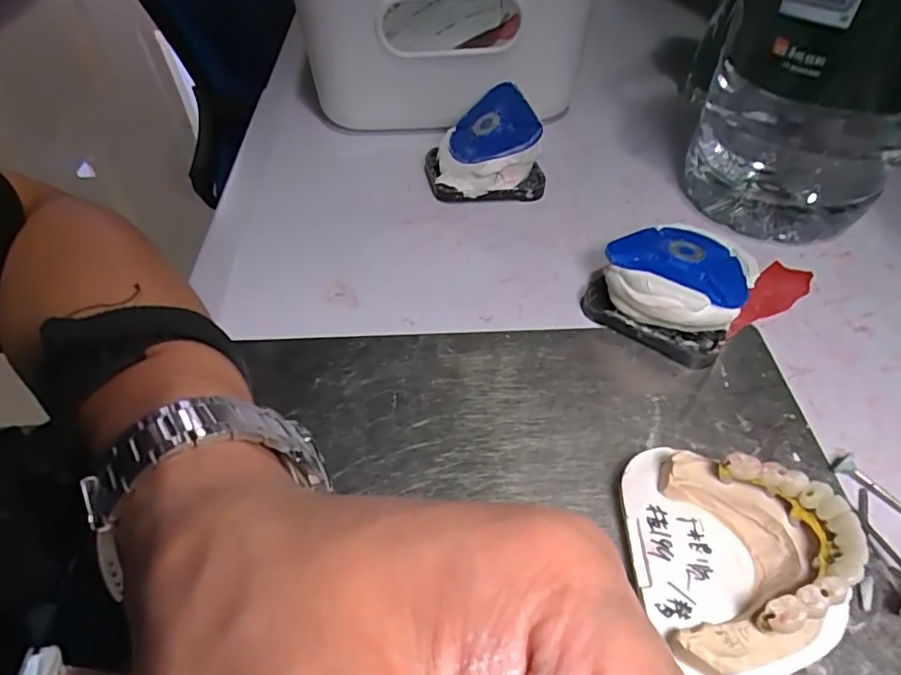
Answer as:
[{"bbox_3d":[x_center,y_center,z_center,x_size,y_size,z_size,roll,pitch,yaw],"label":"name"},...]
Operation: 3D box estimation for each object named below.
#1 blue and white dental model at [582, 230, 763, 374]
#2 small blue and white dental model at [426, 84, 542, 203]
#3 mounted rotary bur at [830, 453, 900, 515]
[{"bbox_3d":[0.110,-0.028,0.273,0.065,0.033,0.068,33,57,26],"label":"blue and white dental model"},{"bbox_3d":[0.019,-0.119,0.345,0.069,0.045,0.063,-6,49,-5],"label":"small blue and white dental model"},{"bbox_3d":[0.168,0.061,0.213,0.043,0.008,0.006,36,58,27],"label":"mounted rotary bur"}]

